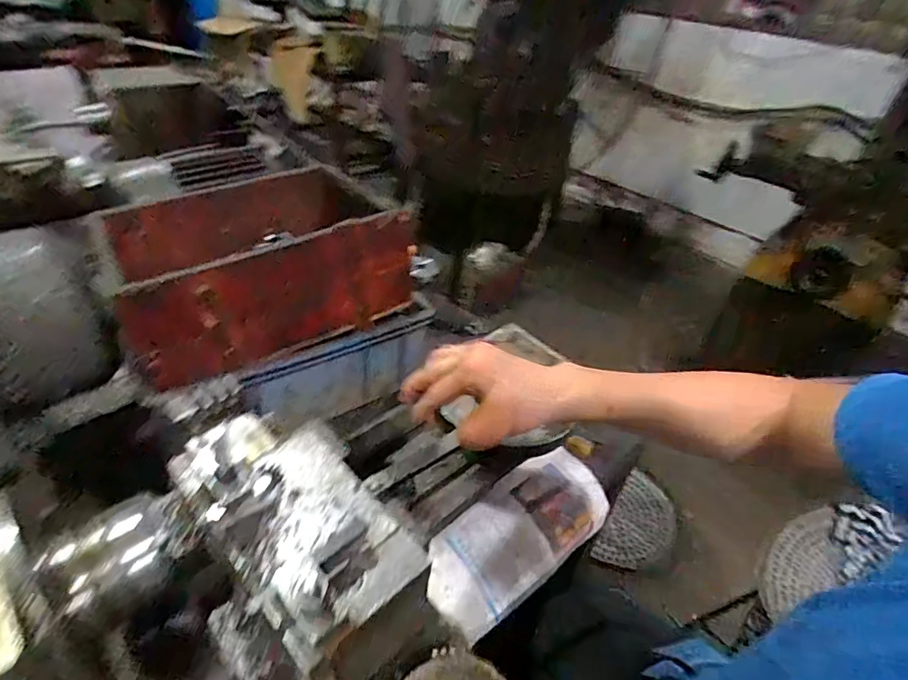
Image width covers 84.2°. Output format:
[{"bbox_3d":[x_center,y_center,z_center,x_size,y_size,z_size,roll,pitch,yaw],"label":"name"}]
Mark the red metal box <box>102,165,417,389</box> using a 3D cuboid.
[{"bbox_3d":[-0.265,-0.117,0.691,0.356,0.145,0.248,-20,45,-31],"label":"red metal box"}]

